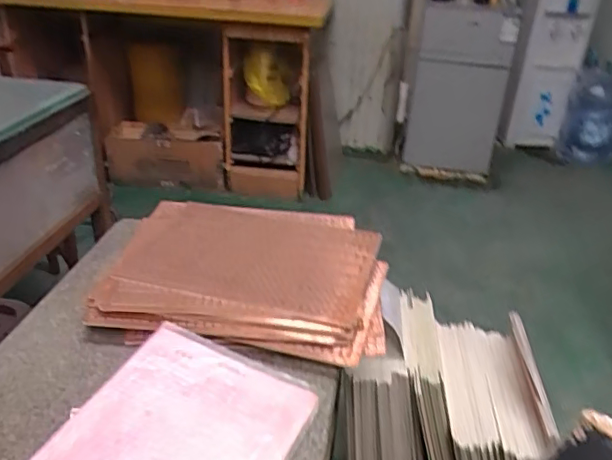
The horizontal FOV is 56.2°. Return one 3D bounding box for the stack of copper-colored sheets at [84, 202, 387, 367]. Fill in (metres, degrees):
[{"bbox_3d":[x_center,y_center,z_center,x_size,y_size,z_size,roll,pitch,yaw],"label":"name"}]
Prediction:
[{"bbox_3d":[-0.085,0.055,0.826,0.390,0.047,0.326,3,29,1],"label":"stack of copper-colored sheets"}]

